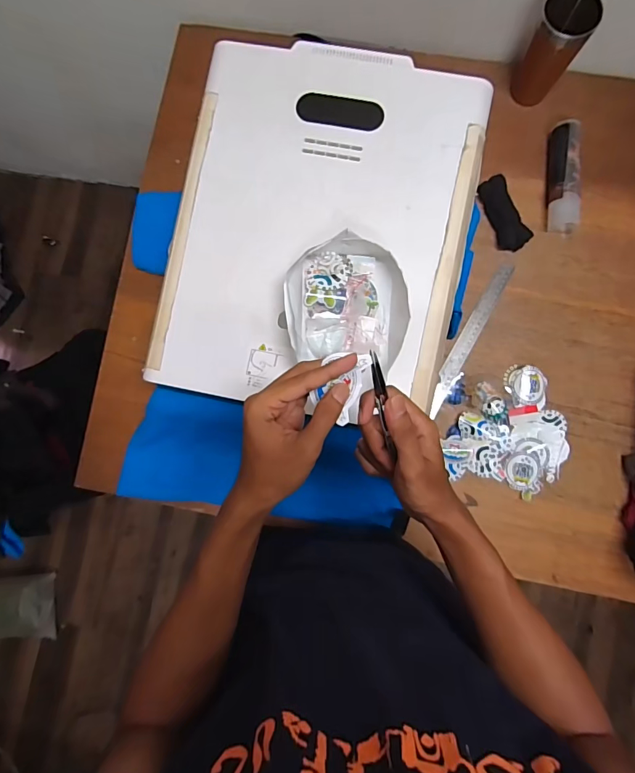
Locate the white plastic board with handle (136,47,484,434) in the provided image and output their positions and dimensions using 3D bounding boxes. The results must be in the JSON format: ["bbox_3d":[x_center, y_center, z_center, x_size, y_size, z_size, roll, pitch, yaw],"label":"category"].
[{"bbox_3d":[0.005,-0.218,0.562,0.397,0.028,0.498,12,90,1],"label":"white plastic board with handle"}]

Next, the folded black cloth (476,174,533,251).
[{"bbox_3d":[0.318,-0.294,0.697,0.046,0.021,0.127,-24,89,1],"label":"folded black cloth"}]

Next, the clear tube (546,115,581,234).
[{"bbox_3d":[0.417,-0.355,0.701,0.046,0.057,0.184,-2,89,1],"label":"clear tube"}]

